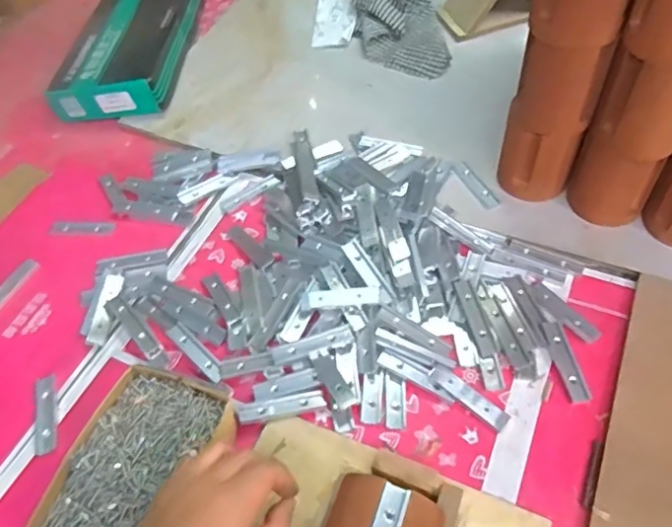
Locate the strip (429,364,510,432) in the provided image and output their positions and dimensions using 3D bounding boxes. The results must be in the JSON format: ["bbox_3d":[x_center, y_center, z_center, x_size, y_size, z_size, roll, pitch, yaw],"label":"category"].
[{"bbox_3d":[0.123,0.123,0.524,0.079,0.008,0.018,34,64,27],"label":"strip"}]

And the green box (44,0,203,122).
[{"bbox_3d":[-0.309,-0.337,0.868,0.164,0.071,0.314,1,53,7],"label":"green box"}]

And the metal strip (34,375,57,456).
[{"bbox_3d":[-0.279,0.143,0.542,0.021,0.004,0.078,-16,53,-6],"label":"metal strip"}]

